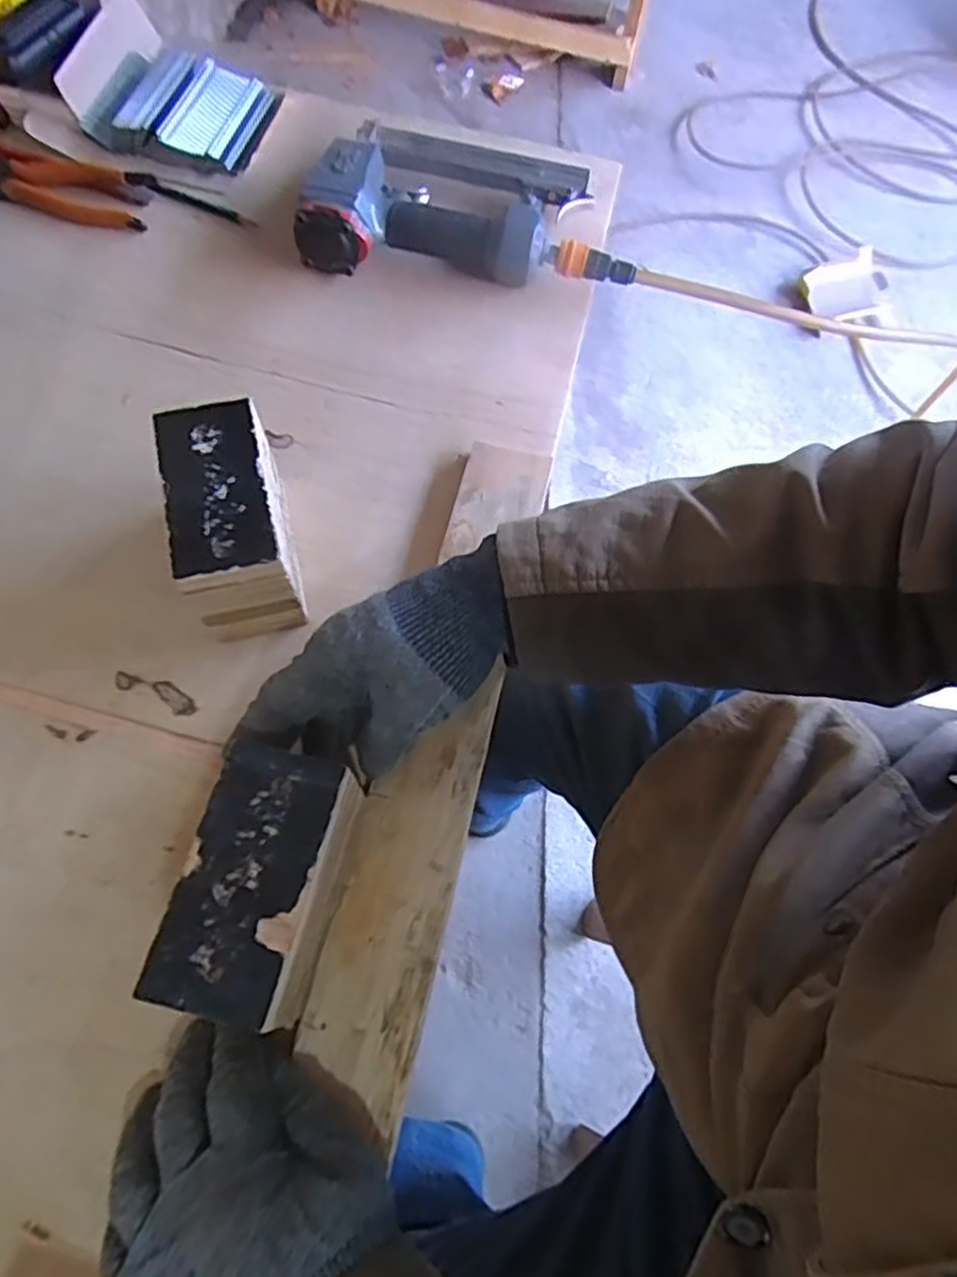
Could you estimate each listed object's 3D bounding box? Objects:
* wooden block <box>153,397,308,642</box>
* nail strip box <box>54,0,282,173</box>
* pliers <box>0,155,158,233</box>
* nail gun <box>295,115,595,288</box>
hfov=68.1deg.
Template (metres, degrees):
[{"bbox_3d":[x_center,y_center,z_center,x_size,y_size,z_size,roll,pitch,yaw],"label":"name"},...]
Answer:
[{"bbox_3d":[-0.151,-0.072,0.449,0.065,0.088,0.121,-13,68,-8],"label":"wooden block"},{"bbox_3d":[-0.274,-0.490,0.627,0.159,0.060,0.156,18,67,5],"label":"nail strip box"},{"bbox_3d":[-0.366,-0.384,0.601,0.174,0.023,0.053,13,67,3],"label":"pliers"},{"bbox_3d":[-0.022,-0.367,0.595,0.225,0.059,0.154,8,67,1],"label":"nail gun"}]

